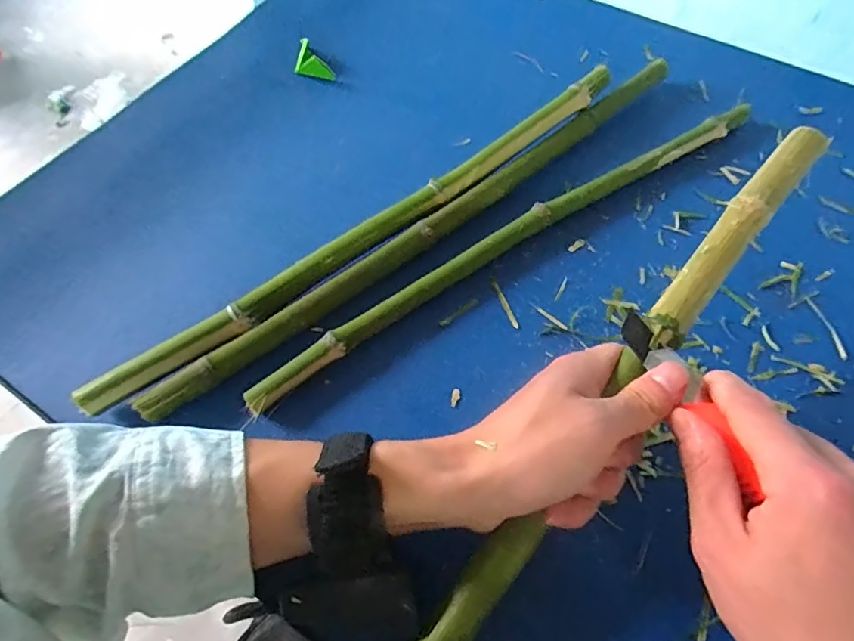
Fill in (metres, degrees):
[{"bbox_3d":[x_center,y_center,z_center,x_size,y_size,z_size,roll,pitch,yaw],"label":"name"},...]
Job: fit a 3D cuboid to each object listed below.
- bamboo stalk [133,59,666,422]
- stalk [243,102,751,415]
[{"bbox_3d":[0.019,-0.084,0.378,0.501,0.019,0.022,-37,69,-16],"label":"bamboo stalk"},{"bbox_3d":[0.074,-0.066,0.372,0.457,0.022,0.026,-31,67,-16],"label":"stalk"}]

